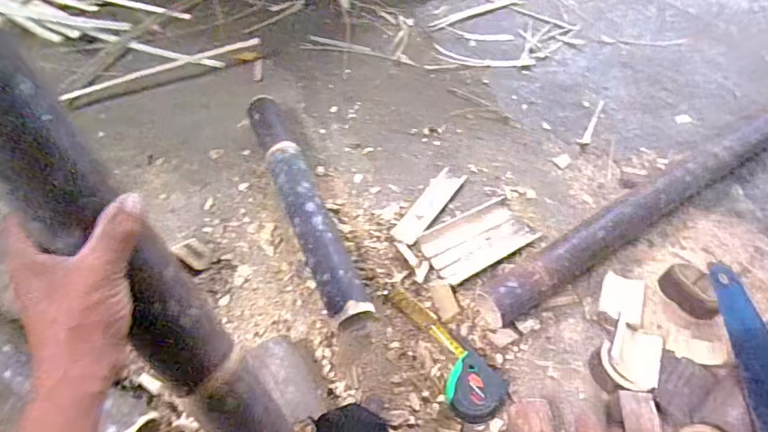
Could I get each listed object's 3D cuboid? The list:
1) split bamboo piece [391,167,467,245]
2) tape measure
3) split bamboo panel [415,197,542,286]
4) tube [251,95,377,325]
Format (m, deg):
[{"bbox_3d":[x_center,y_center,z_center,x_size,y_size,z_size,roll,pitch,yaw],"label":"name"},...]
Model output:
[{"bbox_3d":[0.084,-0.020,0.850,0.050,0.009,0.188,30,61,18],"label":"split bamboo piece"},{"bbox_3d":[0.093,0.189,0.687,0.082,0.046,0.230,-25,60,-17],"label":"tape measure"},{"bbox_3d":[0.163,0.038,0.810,0.193,0.010,0.107,-26,60,-17],"label":"split bamboo panel"},{"bbox_3d":[-0.147,-0.031,0.826,0.075,0.070,0.491,-21,59,-15],"label":"tube"}]

